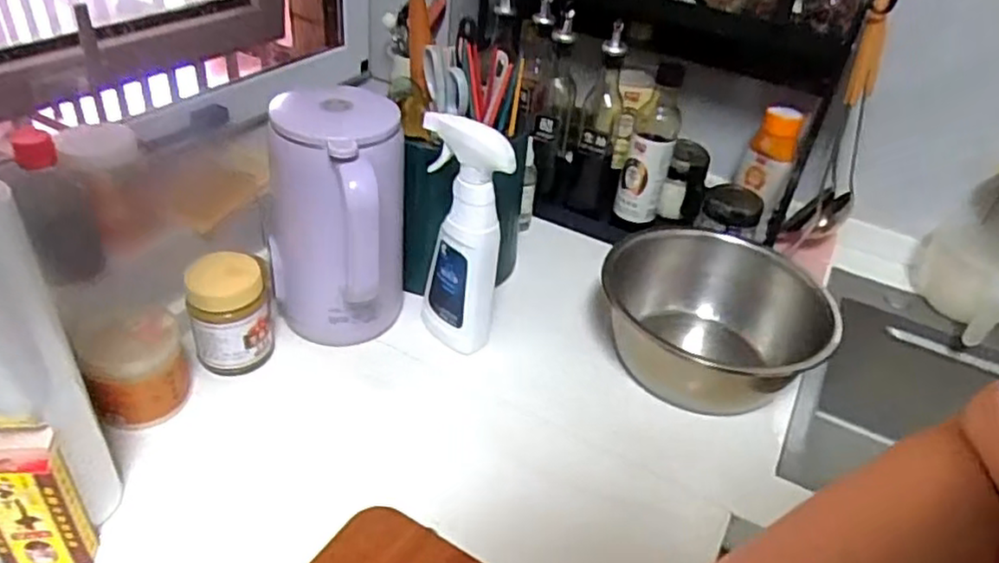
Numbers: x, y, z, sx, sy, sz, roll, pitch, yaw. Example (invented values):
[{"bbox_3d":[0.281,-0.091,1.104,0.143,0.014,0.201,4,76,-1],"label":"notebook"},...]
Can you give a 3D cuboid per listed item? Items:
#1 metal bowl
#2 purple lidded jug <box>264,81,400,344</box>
[{"bbox_3d":[0.232,0.050,0.771,0.216,0.117,0.235,5,37,-3],"label":"metal bowl"},{"bbox_3d":[-0.166,-0.050,0.711,0.133,0.252,0.142,-10,40,-22],"label":"purple lidded jug"}]

